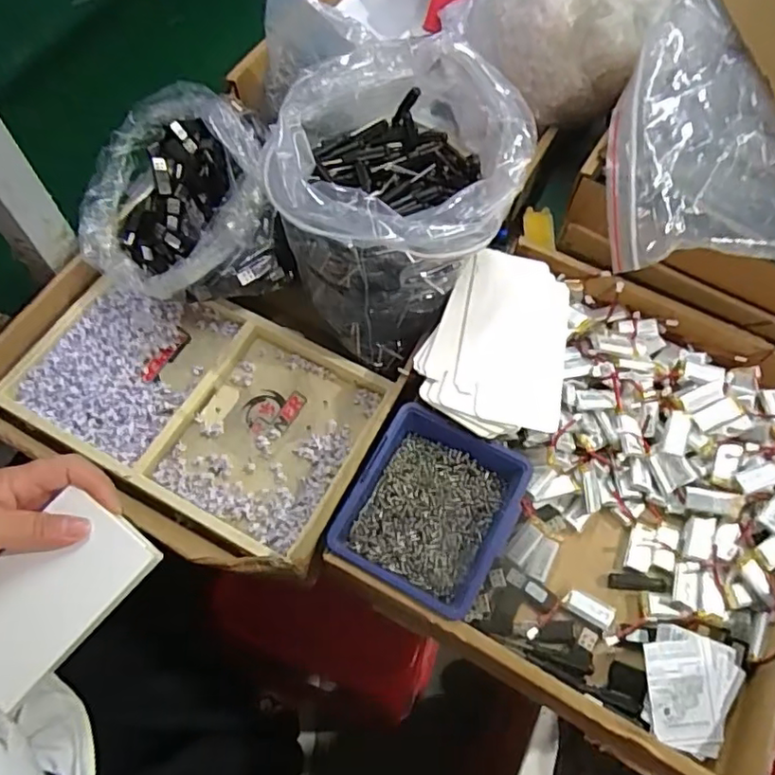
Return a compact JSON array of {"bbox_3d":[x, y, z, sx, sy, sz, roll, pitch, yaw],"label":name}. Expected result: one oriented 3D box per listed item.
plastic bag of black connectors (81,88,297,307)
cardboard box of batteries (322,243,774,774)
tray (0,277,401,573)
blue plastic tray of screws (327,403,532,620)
[{"bbox_3d":[-0.211,-0.183,0.585,0.182,0.102,0.199,-20,66,-11],"label":"plastic bag of black connectors"},{"bbox_3d":[0.182,0.073,0.514,0.350,0.085,0.375,26,66,11],"label":"cardboard box of batteries"},{"bbox_3d":[-0.179,0.012,0.561,0.340,0.041,0.206,24,66,11],"label":"tray"},{"bbox_3d":[0.036,0.103,0.501,0.127,0.048,0.141,26,66,11],"label":"blue plastic tray of screws"}]

